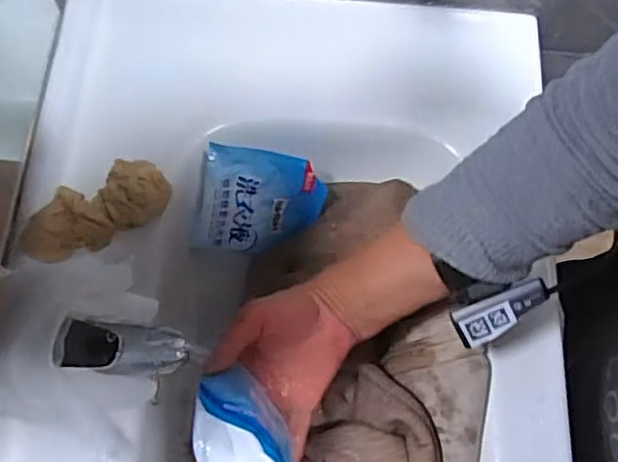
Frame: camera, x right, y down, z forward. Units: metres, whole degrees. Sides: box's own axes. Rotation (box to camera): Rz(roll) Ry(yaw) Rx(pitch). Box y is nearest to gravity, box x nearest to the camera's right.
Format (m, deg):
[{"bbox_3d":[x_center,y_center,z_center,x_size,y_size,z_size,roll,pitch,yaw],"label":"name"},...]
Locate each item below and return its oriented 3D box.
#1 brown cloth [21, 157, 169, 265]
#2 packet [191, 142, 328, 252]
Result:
[{"bbox_3d":[-0.187,-0.020,0.576,0.128,0.034,0.055,-24,71,-11],"label":"brown cloth"},{"bbox_3d":[-0.046,-0.029,0.643,0.117,0.107,0.021,6,26,-18],"label":"packet"}]

